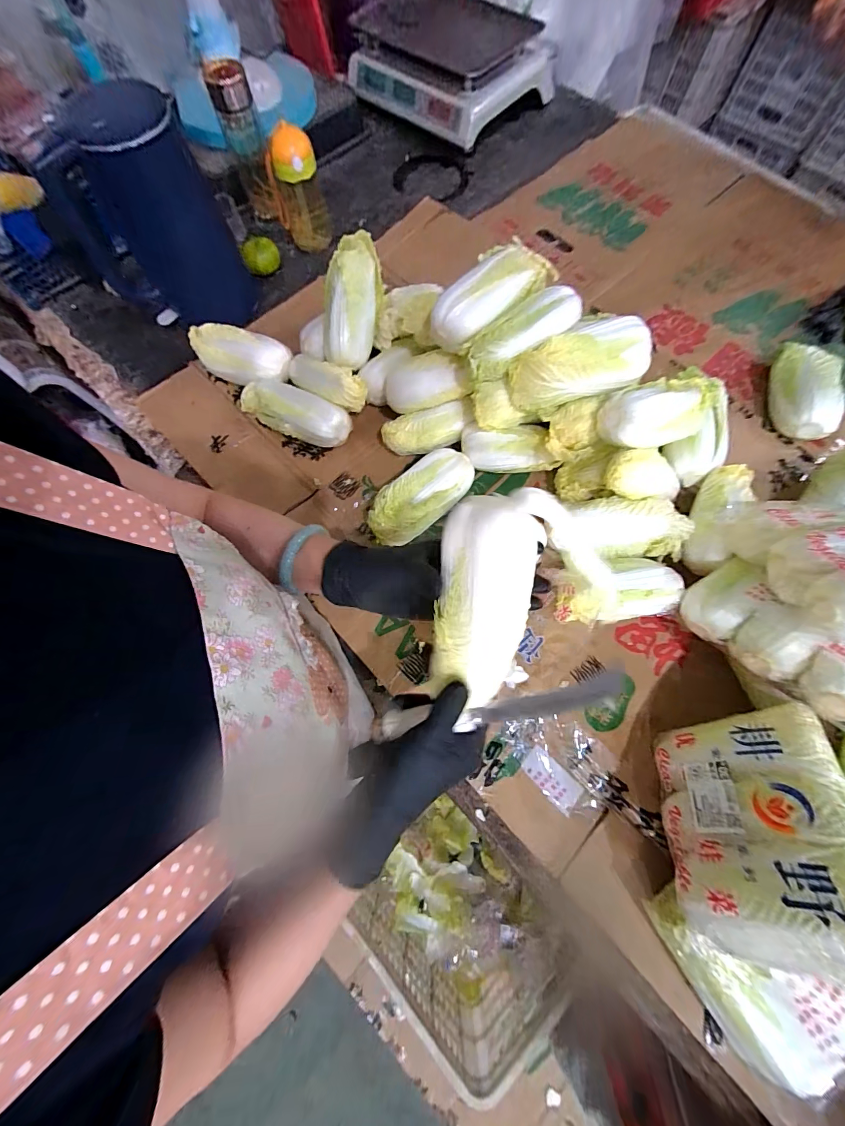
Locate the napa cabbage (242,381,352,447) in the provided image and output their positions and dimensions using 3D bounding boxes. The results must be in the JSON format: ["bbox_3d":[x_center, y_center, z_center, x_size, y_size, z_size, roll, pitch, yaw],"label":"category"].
[{"bbox_3d":[-0.190,-0.223,0.562,0.173,0.067,0.068,22,75,7],"label":"napa cabbage"}]

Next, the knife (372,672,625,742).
[{"bbox_3d":[0.053,0.114,0.295,0.196,0.014,0.019,-13,73,13],"label":"knife"}]

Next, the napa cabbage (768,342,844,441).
[{"bbox_3d":[0.549,-0.248,0.550,0.069,0.064,0.146,7,73,3],"label":"napa cabbage"}]

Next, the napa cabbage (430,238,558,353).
[{"bbox_3d":[0.082,-0.325,0.458,0.162,0.062,0.079,-34,75,4],"label":"napa cabbage"}]

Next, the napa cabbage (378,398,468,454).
[{"bbox_3d":[0.006,-0.188,0.551,0.126,0.062,0.056,-4,73,0],"label":"napa cabbage"}]

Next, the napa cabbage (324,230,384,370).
[{"bbox_3d":[-0.101,-0.372,0.540,0.077,0.050,0.166,17,115,6],"label":"napa cabbage"}]

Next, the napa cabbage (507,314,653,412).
[{"bbox_3d":[0.183,-0.233,0.445,0.158,0.072,0.056,-8,73,-1],"label":"napa cabbage"}]

